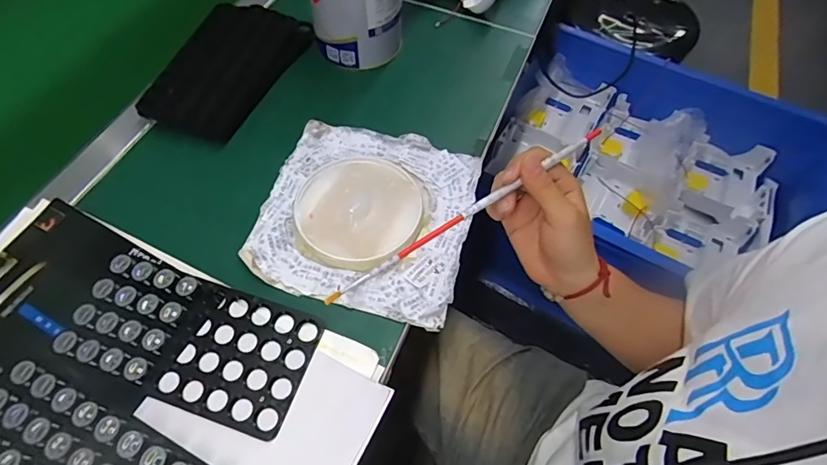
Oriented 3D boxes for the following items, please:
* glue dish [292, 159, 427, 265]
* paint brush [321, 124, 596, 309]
[{"bbox_3d":[-0.052,-0.022,0.450,0.117,0.016,0.115,0,58,-1],"label":"glue dish"},{"bbox_3d":[0.042,-0.015,0.355,0.245,0.009,0.006,-32,63,-8],"label":"paint brush"}]

